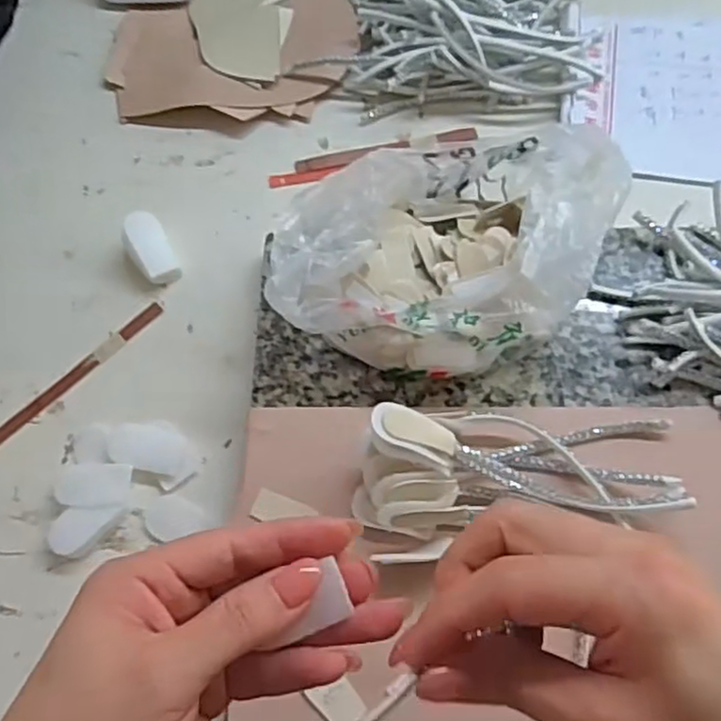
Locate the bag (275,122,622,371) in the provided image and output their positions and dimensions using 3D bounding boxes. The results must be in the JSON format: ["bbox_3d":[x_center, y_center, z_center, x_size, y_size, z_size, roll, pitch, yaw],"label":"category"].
[{"bbox_3d":[0.045,-0.069,0.383,0.173,0.051,0.150,17,67,9],"label":"bag"}]

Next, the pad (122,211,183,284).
[{"bbox_3d":[-0.136,-0.072,0.442,0.025,0.029,0.040,-27,67,-10],"label":"pad"}]

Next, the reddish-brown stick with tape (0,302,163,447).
[{"bbox_3d":[-0.178,0.011,0.420,0.011,0.004,0.139,41,73,18],"label":"reddish-brown stick with tape"}]

